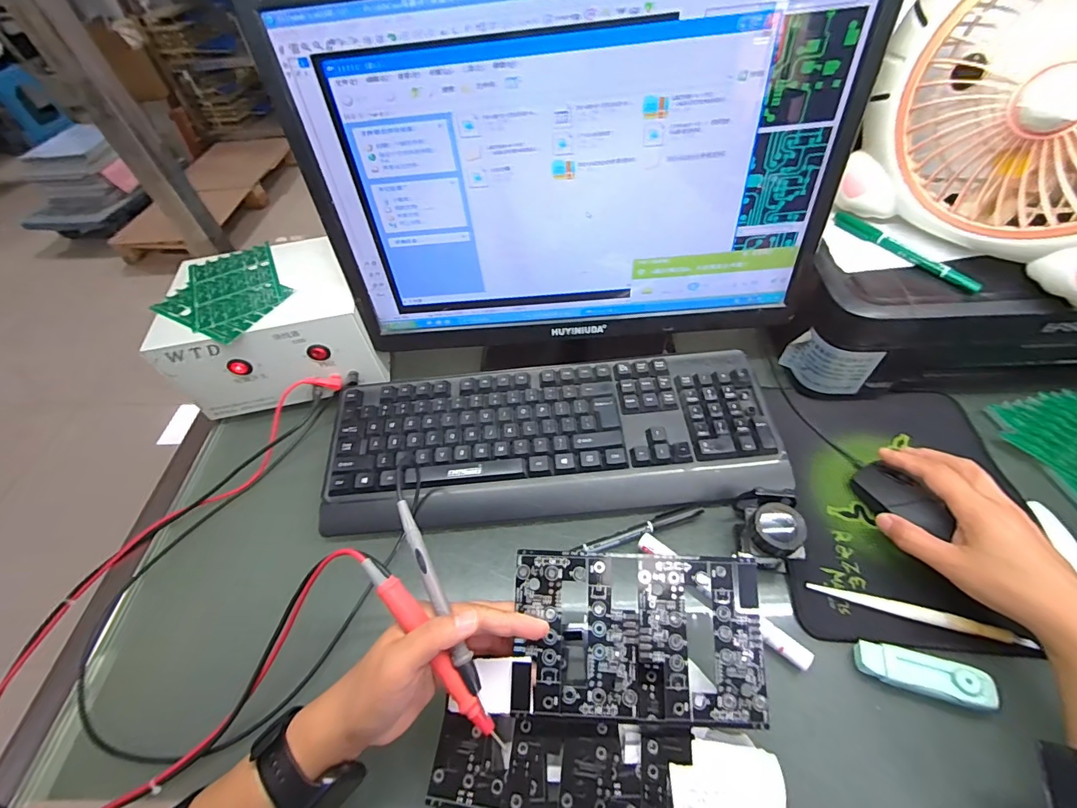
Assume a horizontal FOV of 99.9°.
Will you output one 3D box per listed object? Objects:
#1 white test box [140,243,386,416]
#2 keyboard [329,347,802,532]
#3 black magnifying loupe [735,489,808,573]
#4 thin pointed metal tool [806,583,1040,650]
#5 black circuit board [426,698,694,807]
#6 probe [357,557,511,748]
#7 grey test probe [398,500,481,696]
[{"bbox_3d":[-0.287,-0.101,0.505,0.203,0.093,0.169,-10,52,-3],"label":"white test box"},{"bbox_3d":[0.010,0.032,0.450,0.426,0.036,0.156,-4,52,2],"label":"keyboard"},{"bbox_3d":[0.188,0.103,0.372,0.045,0.060,0.056,11,54,13],"label":"black magnifying loupe"},{"bbox_3d":[0.288,0.157,0.343,0.145,0.010,0.011,13,54,15],"label":"thin pointed metal tool"},{"bbox_3d":[0.014,0.235,0.293,0.163,0.008,0.058,3,53,8],"label":"black circuit board"},{"bbox_3d":[-0.067,0.155,0.284,0.012,0.009,0.139,-37,80,-22],"label":"probe"},{"bbox_3d":[-0.068,0.123,0.296,0.010,0.008,0.128,-24,72,-13],"label":"grey test probe"}]

